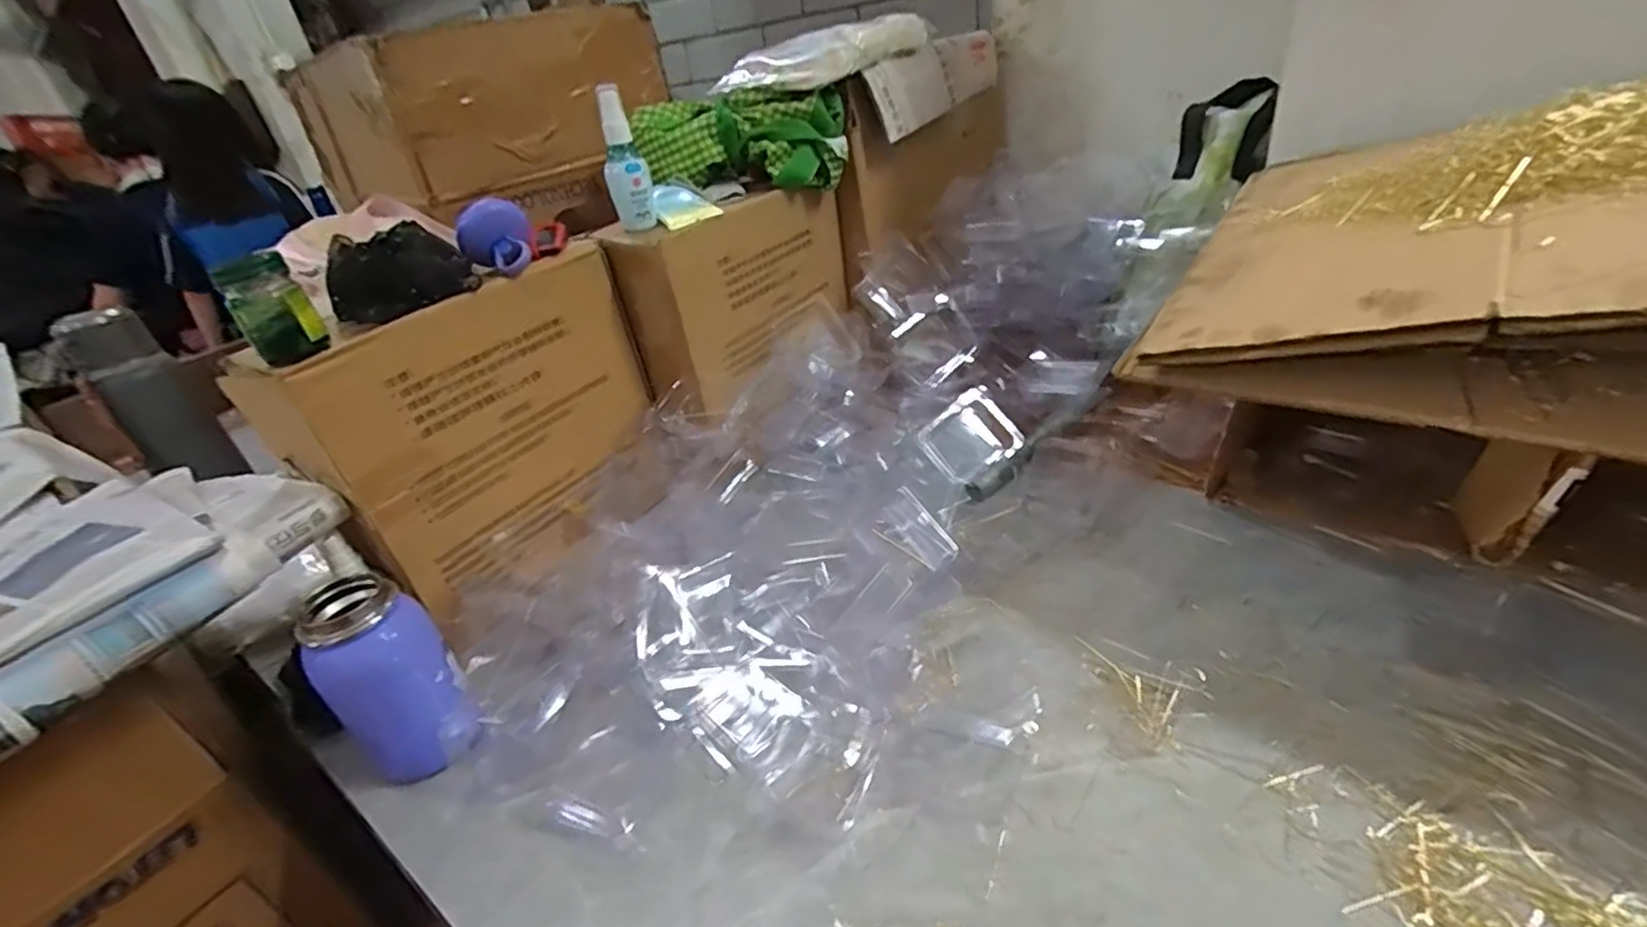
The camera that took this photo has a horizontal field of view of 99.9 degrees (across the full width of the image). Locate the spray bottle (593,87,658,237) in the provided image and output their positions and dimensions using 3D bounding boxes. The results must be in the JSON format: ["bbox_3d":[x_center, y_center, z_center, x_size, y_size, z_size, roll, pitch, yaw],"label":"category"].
[{"bbox_3d":[-0.179,-0.271,0.622,0.038,0.119,0.034,-15,32,-8],"label":"spray bottle"}]

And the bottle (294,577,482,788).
[{"bbox_3d":[-0.295,0.149,0.475,0.066,0.134,0.073,19,42,37],"label":"bottle"}]

